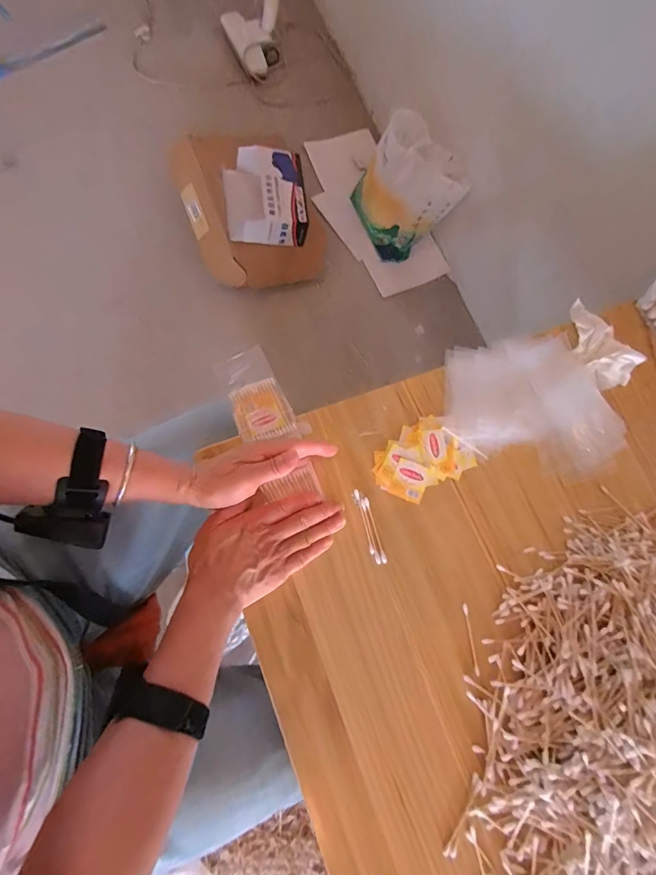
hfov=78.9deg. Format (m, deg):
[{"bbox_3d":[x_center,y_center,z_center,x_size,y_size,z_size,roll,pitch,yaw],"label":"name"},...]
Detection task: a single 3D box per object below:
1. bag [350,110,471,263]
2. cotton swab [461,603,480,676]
[{"bbox_3d":[0.236,-0.758,1.201,0.220,0.318,0.306,-13,79,-10],"label":"bag"},{"bbox_3d":[0.159,0.225,0.444,0.006,0.006,0.075,-7,78,-9],"label":"cotton swab"}]

